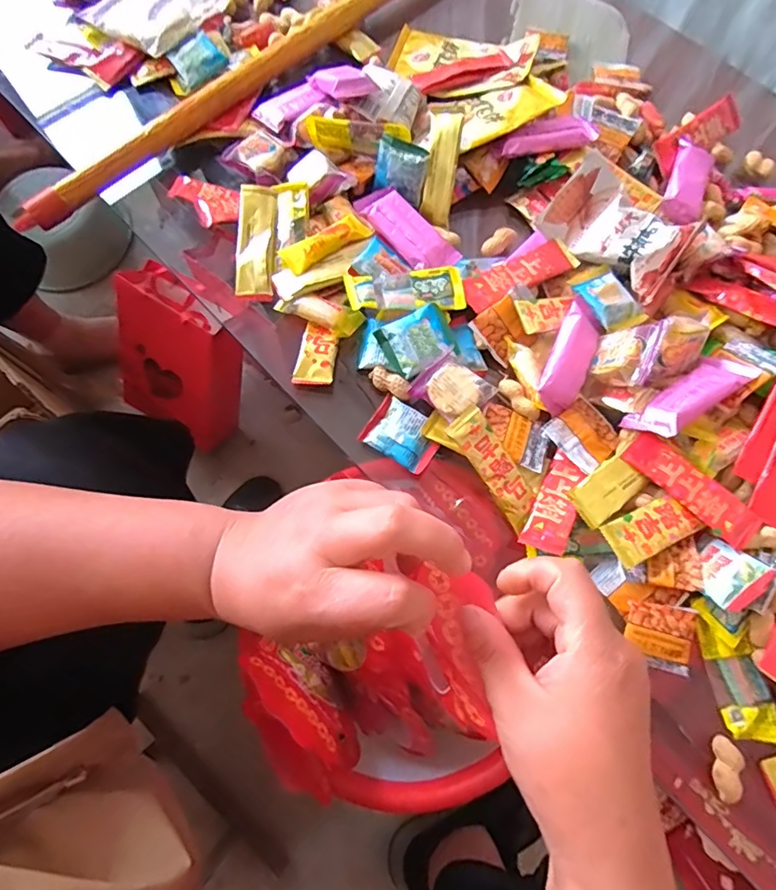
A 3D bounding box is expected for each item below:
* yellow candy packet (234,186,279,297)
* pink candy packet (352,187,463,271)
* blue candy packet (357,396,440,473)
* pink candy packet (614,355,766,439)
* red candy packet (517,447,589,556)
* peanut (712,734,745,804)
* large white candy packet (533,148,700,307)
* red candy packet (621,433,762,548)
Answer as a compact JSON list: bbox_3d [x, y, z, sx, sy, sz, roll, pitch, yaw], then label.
[{"bbox_3d":[-0.118,-0.183,0.454,0.034,0.011,0.103,1,83,-1],"label":"yellow candy packet"},{"bbox_3d":[0.018,-0.192,0.454,0.099,0.014,0.042,38,73,-3],"label":"pink candy packet"},{"bbox_3d":[0.013,-0.009,0.407,0.058,0.009,0.045,31,73,9],"label":"blue candy packet"},{"bbox_3d":[0.235,-0.038,0.395,0.096,0.017,0.043,-34,39,-11],"label":"pink candy packet"},{"bbox_3d":[0.130,0.044,0.387,0.031,0.005,0.082,16,63,27],"label":"red candy packet"},{"bbox_3d":[0.229,0.219,0.340,0.015,0.012,0.039,9,71,2],"label":"peanut"},{"bbox_3d":[0.201,-0.187,0.438,0.119,0.041,0.072,40,75,12],"label":"large white candy packet"},{"bbox_3d":[0.227,0.033,0.378,0.106,0.007,0.032,42,75,13],"label":"red candy packet"}]

